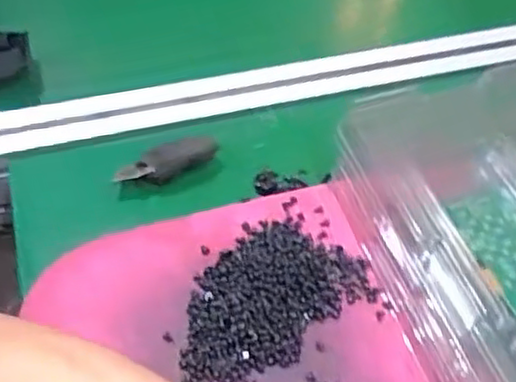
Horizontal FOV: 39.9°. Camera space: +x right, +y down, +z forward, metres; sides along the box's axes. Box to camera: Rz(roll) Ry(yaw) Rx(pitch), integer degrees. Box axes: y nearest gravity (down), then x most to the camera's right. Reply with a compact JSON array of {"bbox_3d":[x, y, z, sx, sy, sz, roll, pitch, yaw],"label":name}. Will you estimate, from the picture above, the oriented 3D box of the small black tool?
[{"bbox_3d":[-0.063,-0.019,0.492,0.072,0.021,0.022,-26,59,-21],"label":"small black tool"}]

